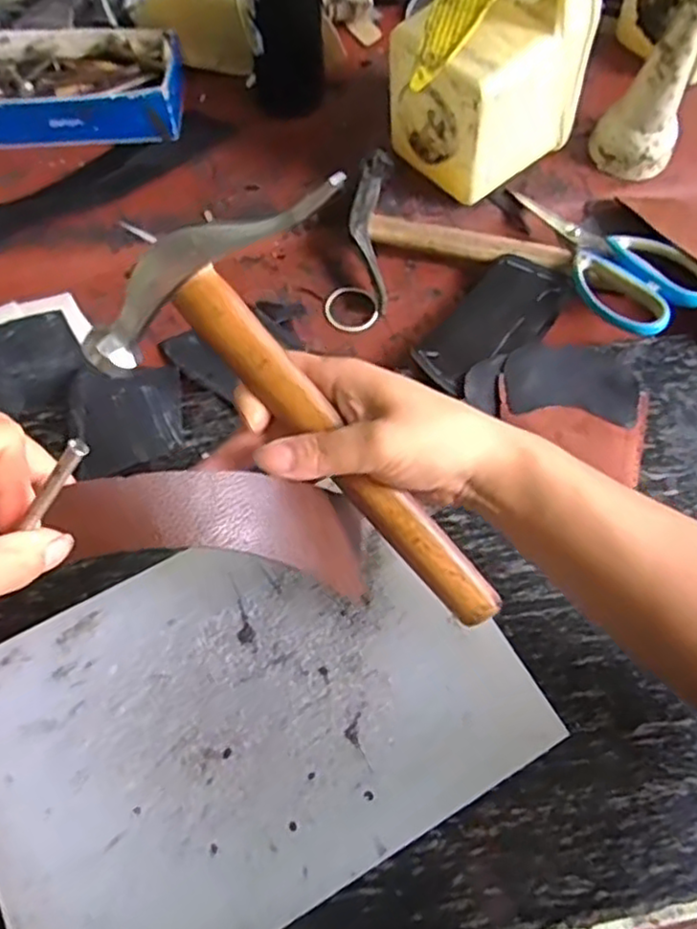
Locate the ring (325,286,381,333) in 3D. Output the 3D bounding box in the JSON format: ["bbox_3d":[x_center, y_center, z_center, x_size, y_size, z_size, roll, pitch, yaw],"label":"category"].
[{"bbox_3d":[0.003,-0.127,0.571,0.042,0.005,0.049,-21,65,-9],"label":"ring"}]

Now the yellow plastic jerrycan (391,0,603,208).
[{"bbox_3d":[0.106,-0.322,0.535,0.135,0.197,0.103,-36,69,-16],"label":"yellow plastic jerrycan"}]

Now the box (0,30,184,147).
[{"bbox_3d":[-0.246,-0.341,0.633,0.186,0.045,0.107,-3,64,-1],"label":"box"}]

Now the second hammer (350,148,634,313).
[{"bbox_3d":[0.110,-0.195,0.578,0.210,0.032,0.133,0,64,0],"label":"second hammer"}]

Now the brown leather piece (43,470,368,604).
[{"bbox_3d":[-0.047,0.028,0.314,0.154,0.030,0.046,13,57,-36],"label":"brown leather piece"}]

